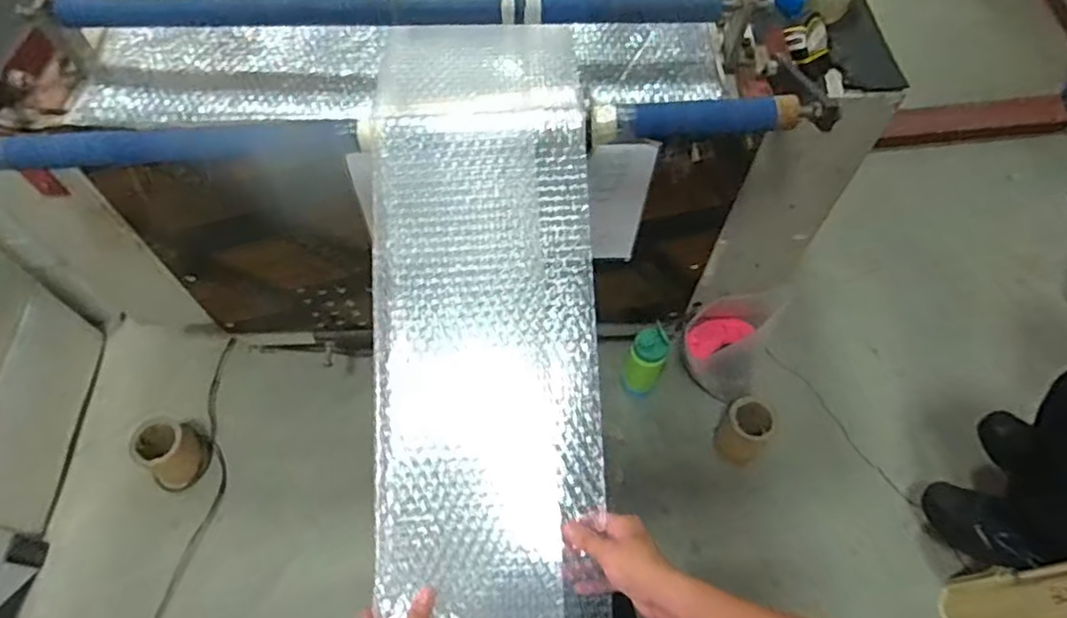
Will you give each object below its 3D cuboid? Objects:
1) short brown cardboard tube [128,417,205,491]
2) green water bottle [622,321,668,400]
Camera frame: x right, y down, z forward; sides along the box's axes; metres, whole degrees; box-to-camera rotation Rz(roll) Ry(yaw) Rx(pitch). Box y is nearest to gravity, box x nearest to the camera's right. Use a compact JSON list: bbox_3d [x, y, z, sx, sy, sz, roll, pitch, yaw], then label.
[{"bbox_3d":[-0.739,0.287,1.313,0.103,0.133,0.095,-31,66,-17],"label":"short brown cardboard tube"},{"bbox_3d":[0.235,0.105,1.340,0.075,0.189,0.080,0,61,-1],"label":"green water bottle"}]

